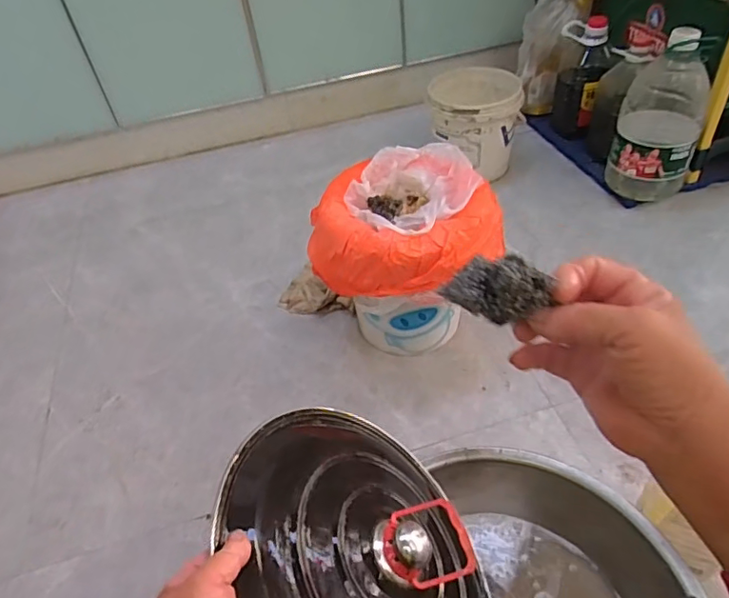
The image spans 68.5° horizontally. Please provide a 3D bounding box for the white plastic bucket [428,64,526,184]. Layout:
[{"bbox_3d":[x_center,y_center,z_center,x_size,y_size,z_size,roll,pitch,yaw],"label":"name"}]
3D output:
[{"bbox_3d":[0.260,-0.415,1.282,0.203,0.190,0.242,3,45,10],"label":"white plastic bucket"}]

